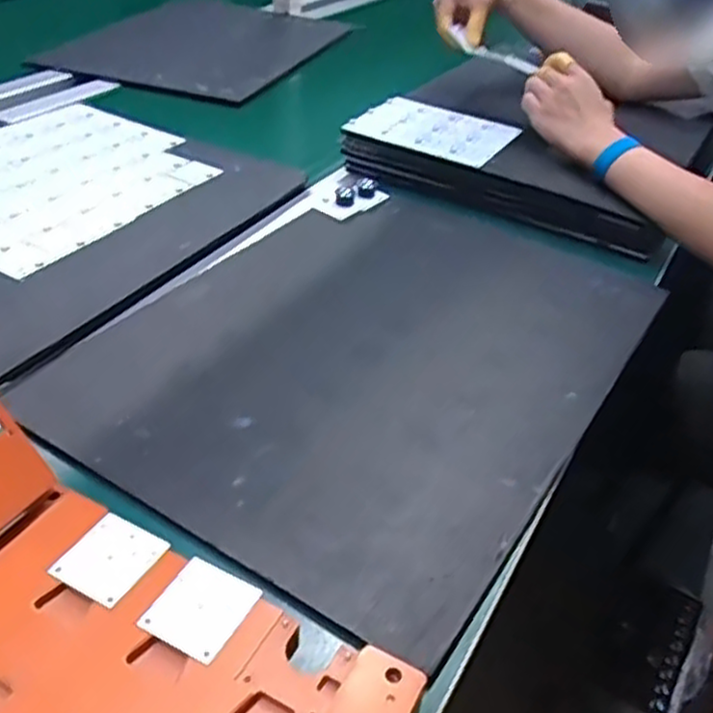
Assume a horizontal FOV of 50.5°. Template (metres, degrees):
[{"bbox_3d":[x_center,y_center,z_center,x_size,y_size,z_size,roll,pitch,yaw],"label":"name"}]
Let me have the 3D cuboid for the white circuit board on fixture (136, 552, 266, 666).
[{"bbox_3d":[-0.080,0.129,0.387,0.045,0.006,0.047,21,40,20],"label":"white circuit board on fixture"}]

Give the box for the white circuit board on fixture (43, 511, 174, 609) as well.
[{"bbox_3d":[-0.133,0.108,0.408,0.044,0.004,0.047,20,40,19],"label":"white circuit board on fixture"}]

